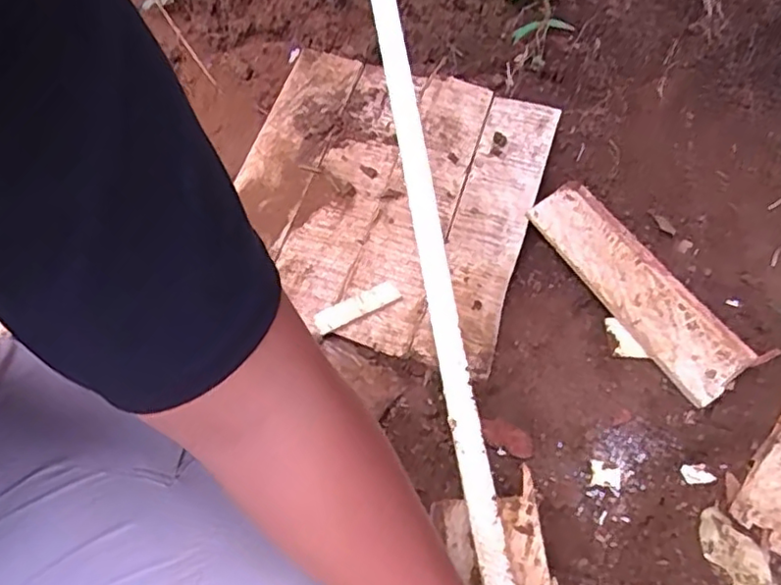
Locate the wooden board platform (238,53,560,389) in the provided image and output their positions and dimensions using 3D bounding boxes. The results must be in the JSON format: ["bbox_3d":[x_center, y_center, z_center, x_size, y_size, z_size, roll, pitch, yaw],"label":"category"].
[{"bbox_3d":[-0.011,-0.125,0.792,0.356,0.017,0.396,16,63,9],"label":"wooden board platform"}]

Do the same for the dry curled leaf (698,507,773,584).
[{"bbox_3d":[0.303,0.231,0.568,0.041,0.010,0.075,-39,69,-11],"label":"dry curled leaf"}]

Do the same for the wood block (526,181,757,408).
[{"bbox_3d":[0.271,-0.013,0.715,0.084,0.017,0.283,-33,65,-6],"label":"wood block"}]

